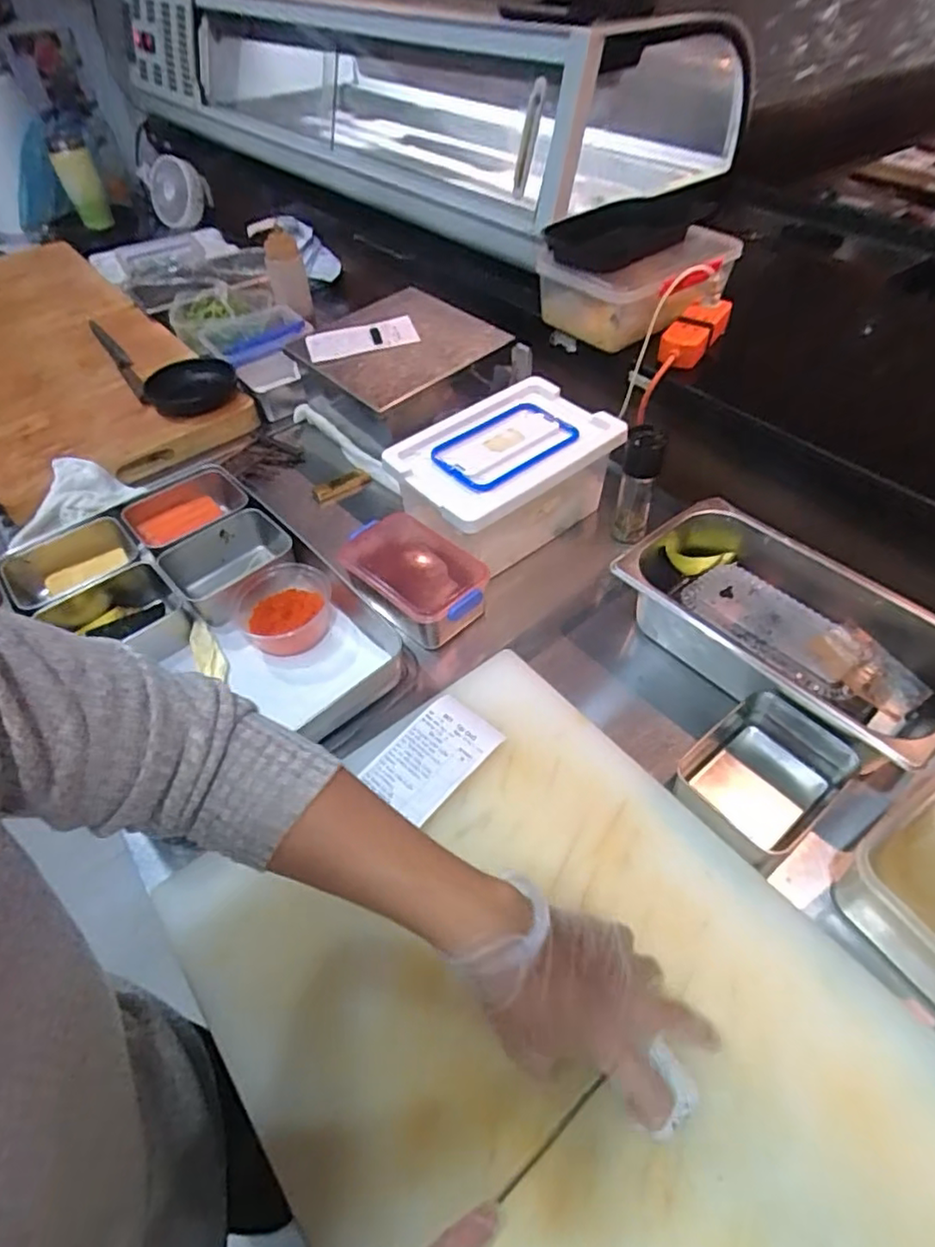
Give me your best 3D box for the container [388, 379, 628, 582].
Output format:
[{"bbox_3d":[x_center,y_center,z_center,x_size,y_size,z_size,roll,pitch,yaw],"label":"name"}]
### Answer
[{"bbox_3d":[0.048,-0.179,0.791,0.253,0.118,0.168,-34,56,-25],"label":"container"}]

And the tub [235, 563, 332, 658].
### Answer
[{"bbox_3d":[-0.202,-0.016,0.704,0.104,0.044,0.103,-1,49,1],"label":"tub"}]

